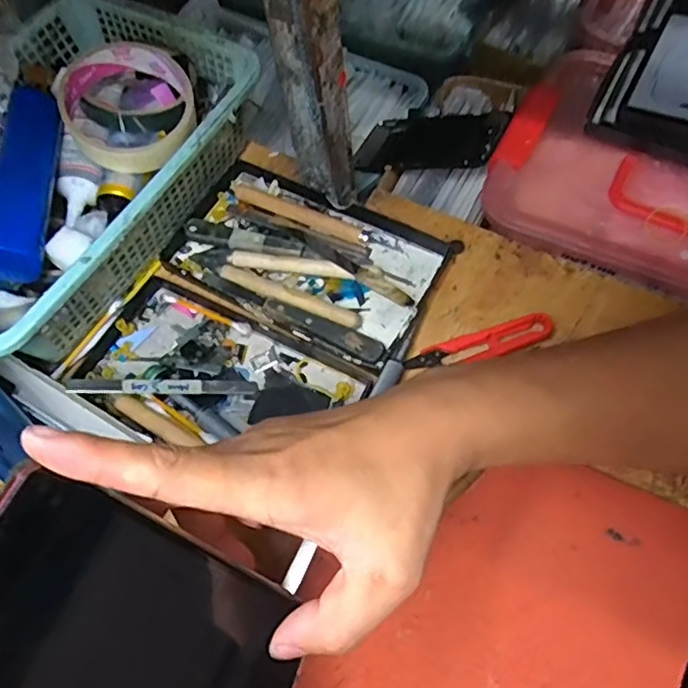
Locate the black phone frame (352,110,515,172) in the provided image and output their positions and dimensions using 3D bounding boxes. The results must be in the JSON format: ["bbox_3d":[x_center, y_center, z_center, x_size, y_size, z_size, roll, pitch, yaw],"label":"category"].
[{"bbox_3d":[0.074,-0.187,0.553,0.154,0.008,0.067,14,70,41],"label":"black phone frame"}]

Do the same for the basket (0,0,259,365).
[{"bbox_3d":[-0.198,-0.123,0.415,0.190,0.078,0.271,29,70,18],"label":"basket"}]

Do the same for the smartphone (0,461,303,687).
[{"bbox_3d":[-0.074,0.109,0.226,0.006,0.148,0.075,-17,43,42],"label":"smartphone"}]

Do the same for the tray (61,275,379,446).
[{"bbox_3d":[-0.083,0.021,0.378,0.173,0.026,0.098,25,69,16],"label":"tray"}]

